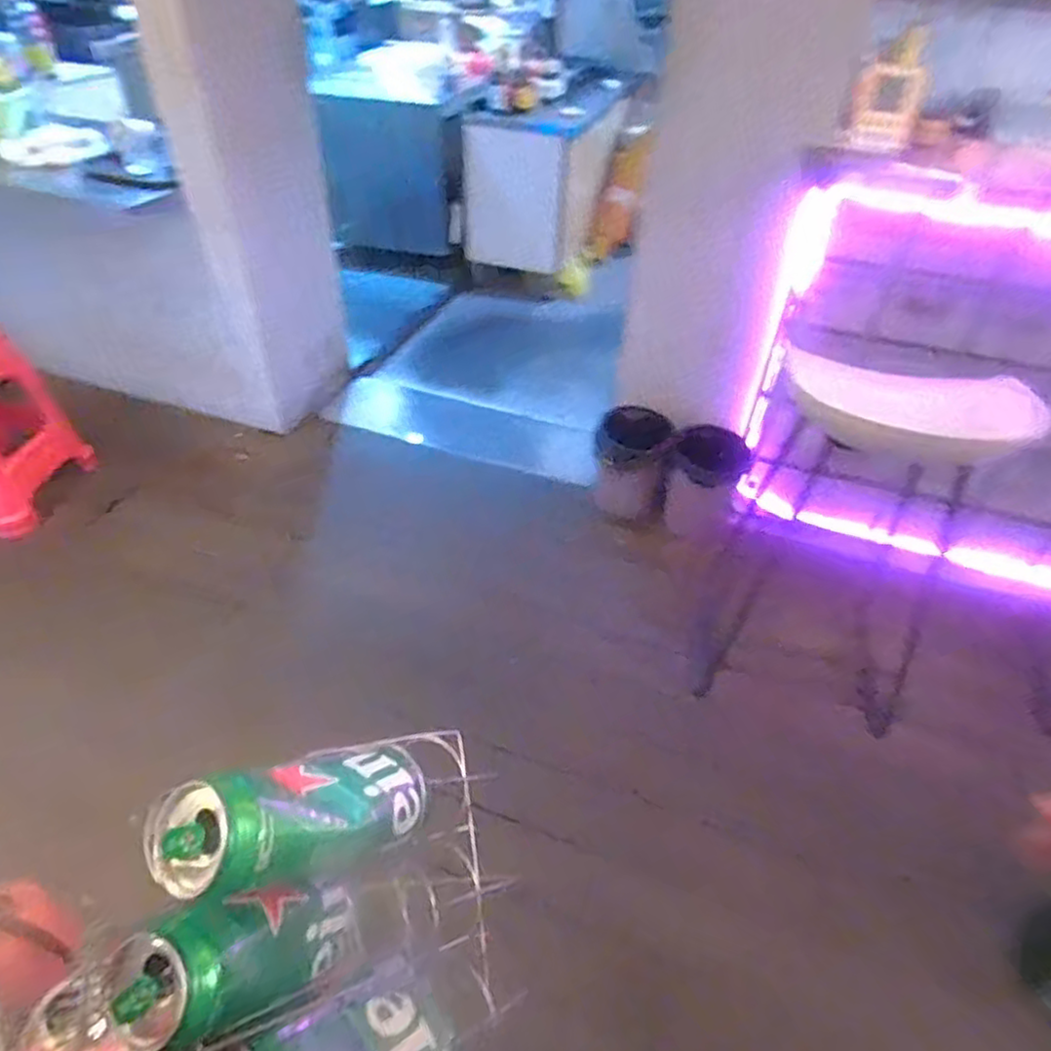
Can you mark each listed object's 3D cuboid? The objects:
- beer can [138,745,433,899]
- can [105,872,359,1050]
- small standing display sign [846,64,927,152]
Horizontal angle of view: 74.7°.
[{"bbox_3d":[-0.134,0.172,0.421,0.077,0.058,0.156,43,19,31],"label":"beer can"},{"bbox_3d":[-0.162,0.261,0.424,0.065,0.156,0.055,-49,59,4],"label":"can"},{"bbox_3d":[0.796,-0.931,1.535,0.019,0.157,0.174,-15,33,-25],"label":"small standing display sign"}]

